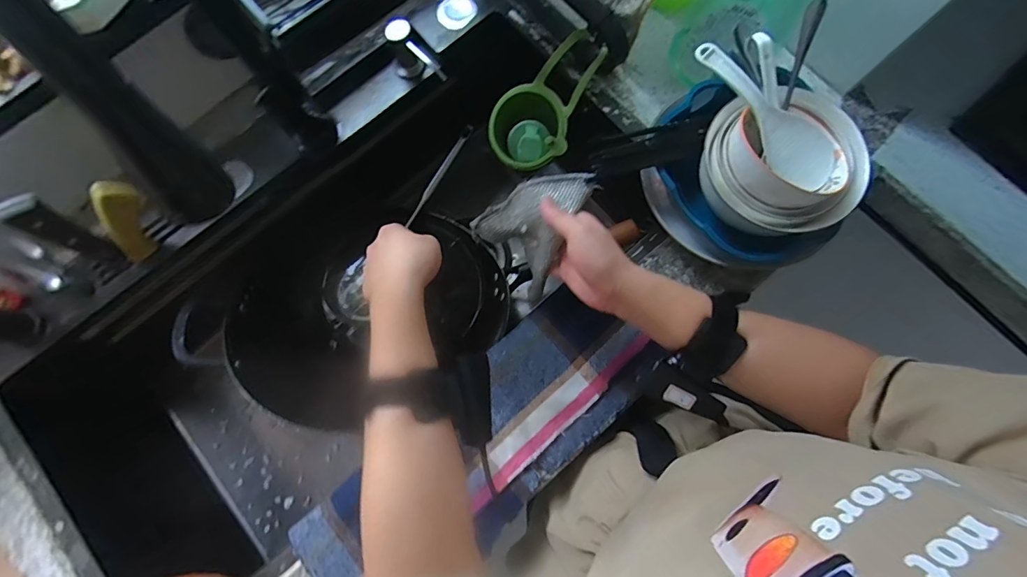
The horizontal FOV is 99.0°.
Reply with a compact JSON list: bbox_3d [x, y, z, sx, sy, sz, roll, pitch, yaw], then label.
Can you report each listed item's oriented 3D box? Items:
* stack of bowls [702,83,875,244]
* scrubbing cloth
[{"bbox_3d":[0.265,-0.120,0.433,0.147,0.080,0.137,-19,79,-4],"label":"stack of bowls"},{"bbox_3d":[0.027,-0.072,0.446,0.106,0.095,0.106,-40,81,-8],"label":"scrubbing cloth"}]

